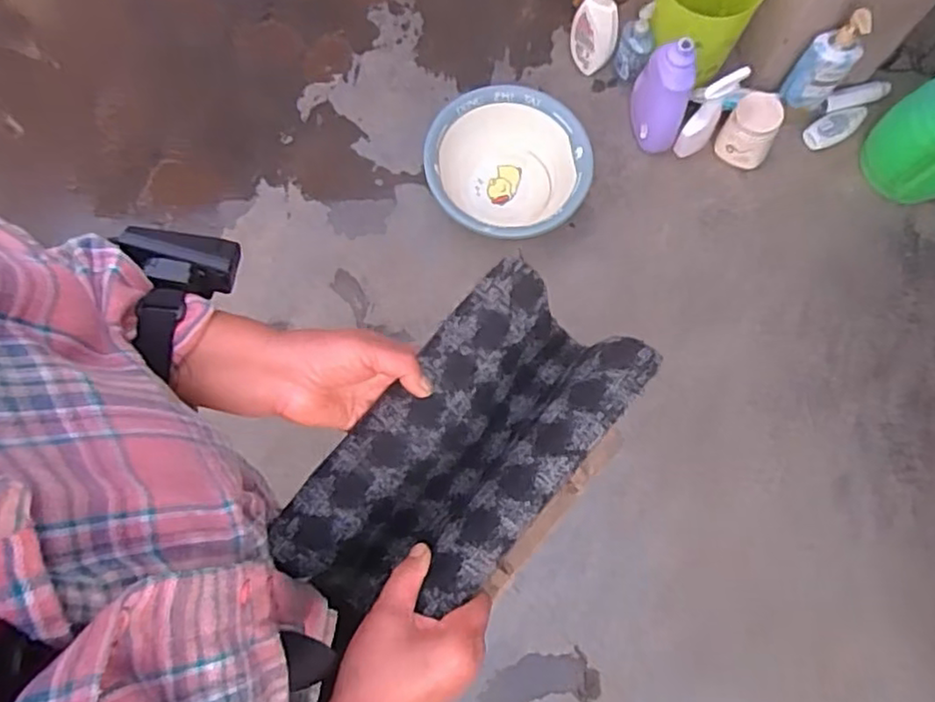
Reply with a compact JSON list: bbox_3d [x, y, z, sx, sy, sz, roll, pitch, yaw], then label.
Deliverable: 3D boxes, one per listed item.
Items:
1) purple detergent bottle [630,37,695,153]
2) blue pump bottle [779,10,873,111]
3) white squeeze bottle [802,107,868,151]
[{"bbox_3d":[0.414,-0.545,1.411,0.124,0.282,0.111,20,73,5],"label":"purple detergent bottle"},{"bbox_3d":[0.727,-0.590,1.358,0.106,0.254,0.056,20,65,5],"label":"blue pump bottle"},{"bbox_3d":[0.839,-0.505,1.508,0.168,0.048,0.064,-26,77,-9],"label":"white squeeze bottle"}]

